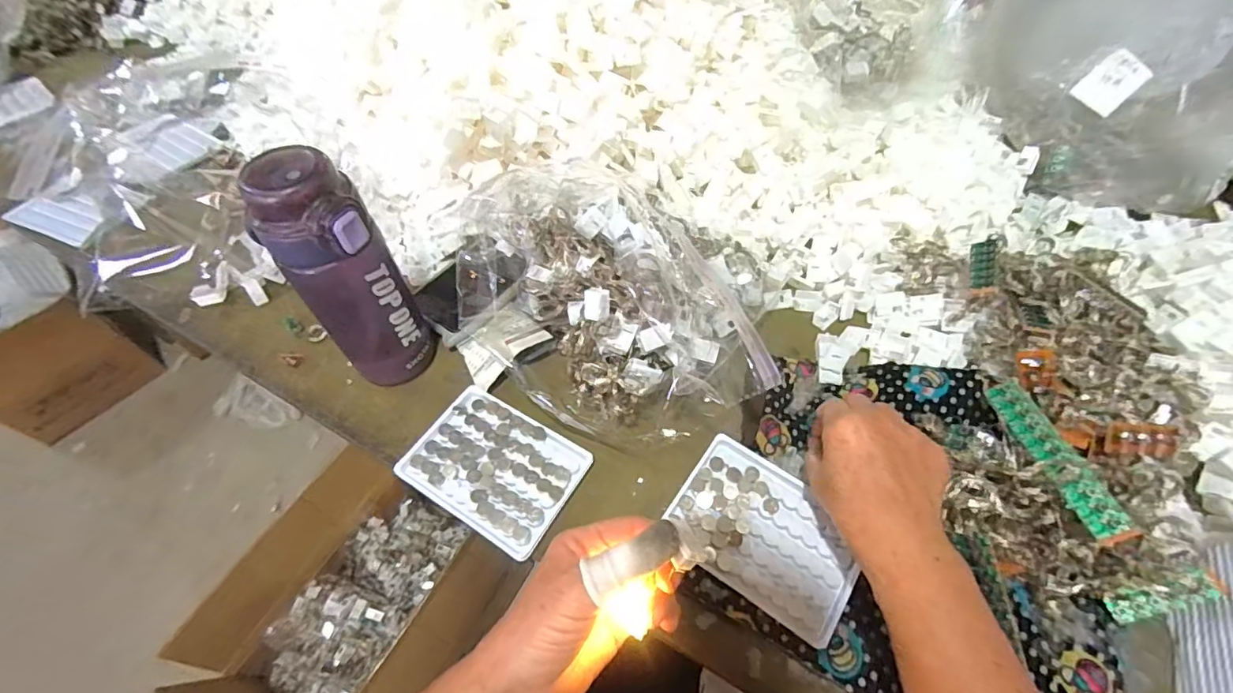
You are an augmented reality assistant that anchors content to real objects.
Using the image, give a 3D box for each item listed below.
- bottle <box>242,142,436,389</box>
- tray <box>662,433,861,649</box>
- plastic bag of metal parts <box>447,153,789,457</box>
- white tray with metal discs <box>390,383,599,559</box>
[{"bbox_3d":[-0.198,-0.045,0.402,0.071,0.198,0.059,-30,59,-18],"label":"bottle"},{"bbox_3d":[0.107,0.132,0.380,0.128,0.010,0.094,30,60,21],"label":"tray"},{"bbox_3d":[-0.010,-0.040,0.464,0.279,0.109,0.209,15,56,12],"label":"plastic bag of metal parts"},{"bbox_3d":[-0.096,0.094,0.422,0.131,0.010,0.093,26,59,19],"label":"white tray with metal discs"}]

